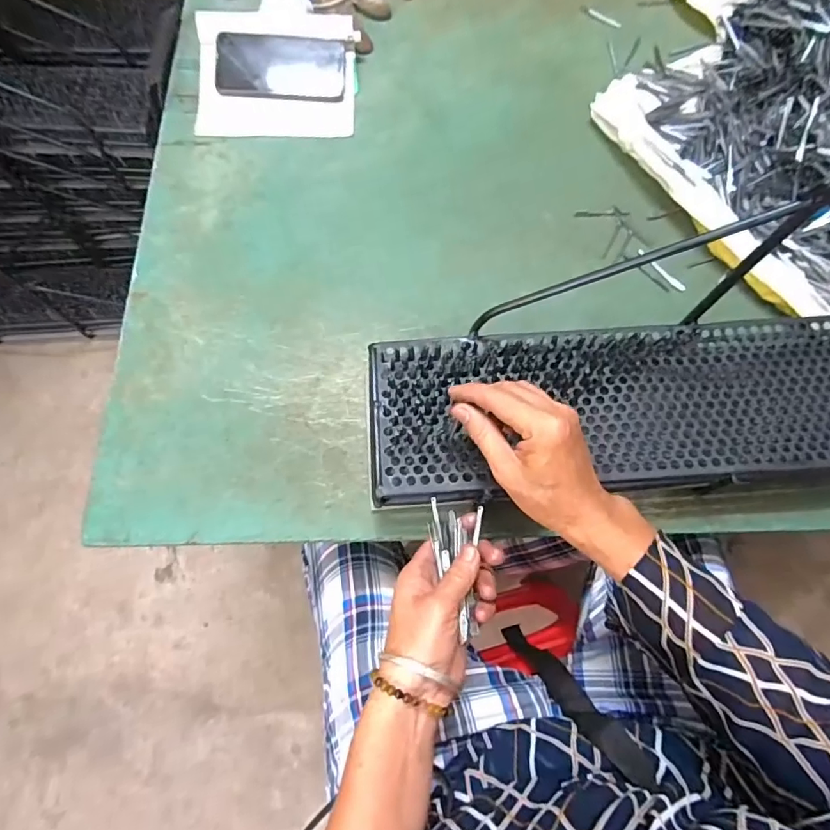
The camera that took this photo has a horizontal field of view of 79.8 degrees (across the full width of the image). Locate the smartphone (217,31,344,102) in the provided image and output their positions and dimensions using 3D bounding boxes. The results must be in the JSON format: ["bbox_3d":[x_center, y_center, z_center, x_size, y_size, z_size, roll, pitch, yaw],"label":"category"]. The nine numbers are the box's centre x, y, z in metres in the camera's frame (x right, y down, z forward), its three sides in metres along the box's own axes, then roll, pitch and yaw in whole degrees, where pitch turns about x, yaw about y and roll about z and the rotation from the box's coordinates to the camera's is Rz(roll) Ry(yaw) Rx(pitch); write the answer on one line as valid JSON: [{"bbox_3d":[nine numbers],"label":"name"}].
[{"bbox_3d":[-0.176,-0.459,0.654,0.163,0.008,0.083,0,90,-6],"label":"smartphone"}]

